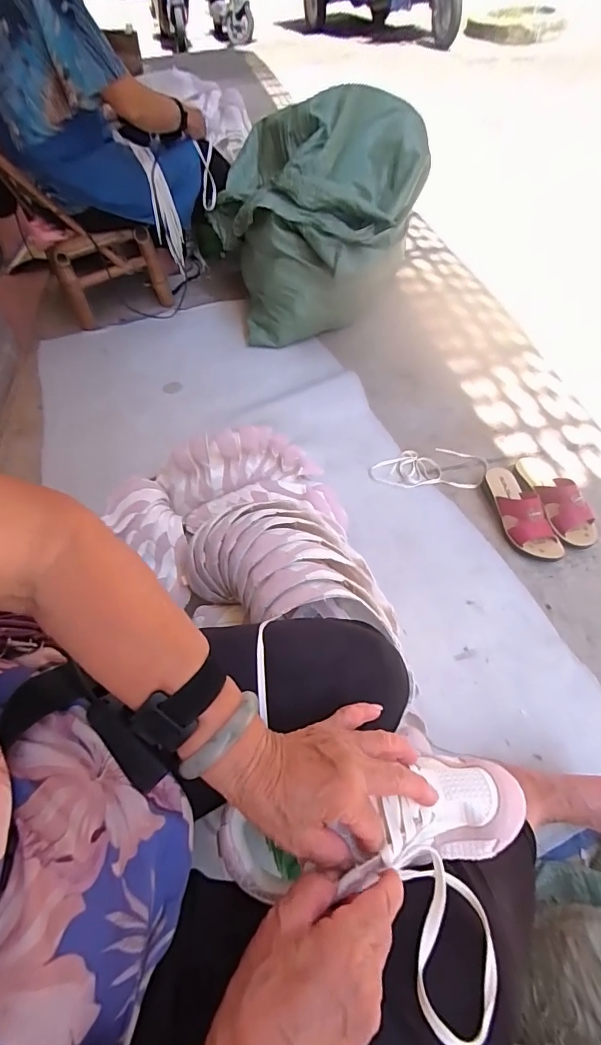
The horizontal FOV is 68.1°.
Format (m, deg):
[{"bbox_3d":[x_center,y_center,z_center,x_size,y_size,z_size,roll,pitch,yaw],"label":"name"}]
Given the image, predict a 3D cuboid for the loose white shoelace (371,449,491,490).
[{"bbox_3d":[0.289,-0.125,1.003,0.262,0.012,0.111,0,56,1],"label":"loose white shoelace"}]

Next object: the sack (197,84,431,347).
[{"bbox_3d":[0.032,-0.805,1.224,0.577,0.434,0.455,3,56,7],"label":"sack"}]

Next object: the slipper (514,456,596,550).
[{"bbox_3d":[0.532,-0.054,0.925,0.091,0.083,0.229,-8,56,-3],"label":"slipper"}]

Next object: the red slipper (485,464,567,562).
[{"bbox_3d":[0.443,-0.026,0.903,0.082,0.079,0.229,-14,56,-6],"label":"red slipper"}]

